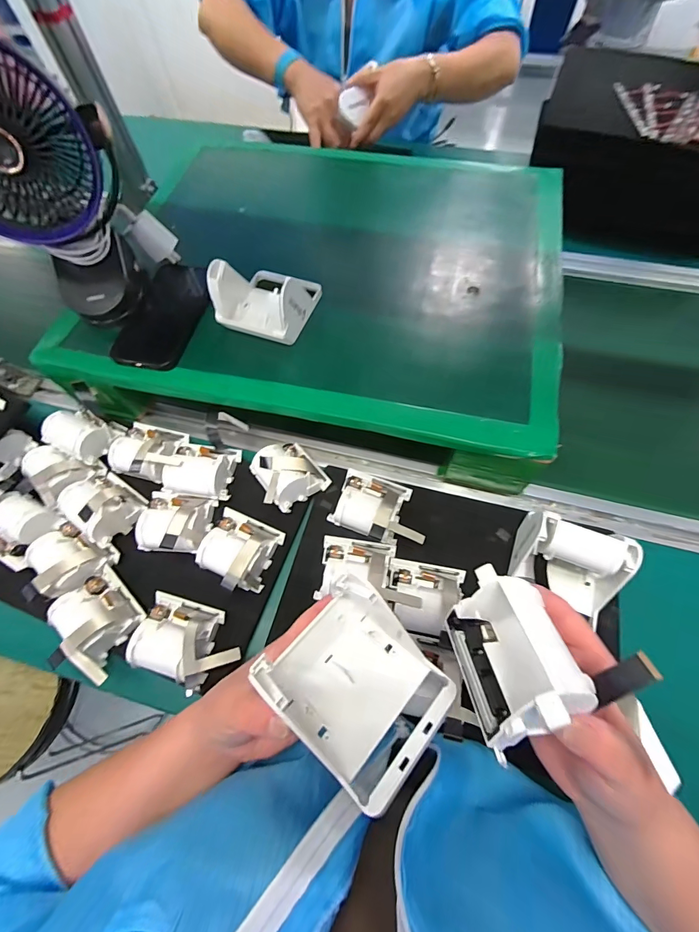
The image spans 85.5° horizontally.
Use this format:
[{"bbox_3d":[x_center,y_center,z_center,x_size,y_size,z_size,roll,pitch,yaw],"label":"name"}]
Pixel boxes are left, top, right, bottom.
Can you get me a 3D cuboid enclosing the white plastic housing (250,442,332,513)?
[{"bbox_3d":[-0.074,0.008,0.444,0.074,0.050,0.073,-35,69,-13],"label":"white plastic housing"}]

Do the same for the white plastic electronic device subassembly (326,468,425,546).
[{"bbox_3d":[0.035,0.047,0.424,0.104,0.058,0.078,22,69,12],"label":"white plastic electronic device subassembly"}]

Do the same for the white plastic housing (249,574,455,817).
[{"bbox_3d":[0.008,0.156,0.267,0.100,0.026,0.109,-38,52,-24],"label":"white plastic housing"}]

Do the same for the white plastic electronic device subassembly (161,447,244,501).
[{"bbox_3d":[-0.180,0.003,0.451,0.076,0.037,0.068,4,66,4],"label":"white plastic electronic device subassembly"}]

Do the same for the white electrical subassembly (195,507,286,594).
[{"bbox_3d":[-0.121,0.092,0.415,0.072,0.048,0.076,19,68,11],"label":"white electrical subassembly"}]

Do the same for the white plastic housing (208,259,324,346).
[{"bbox_3d":[-0.093,-0.201,0.437,0.092,0.076,0.104,20,68,11],"label":"white plastic housing"}]

